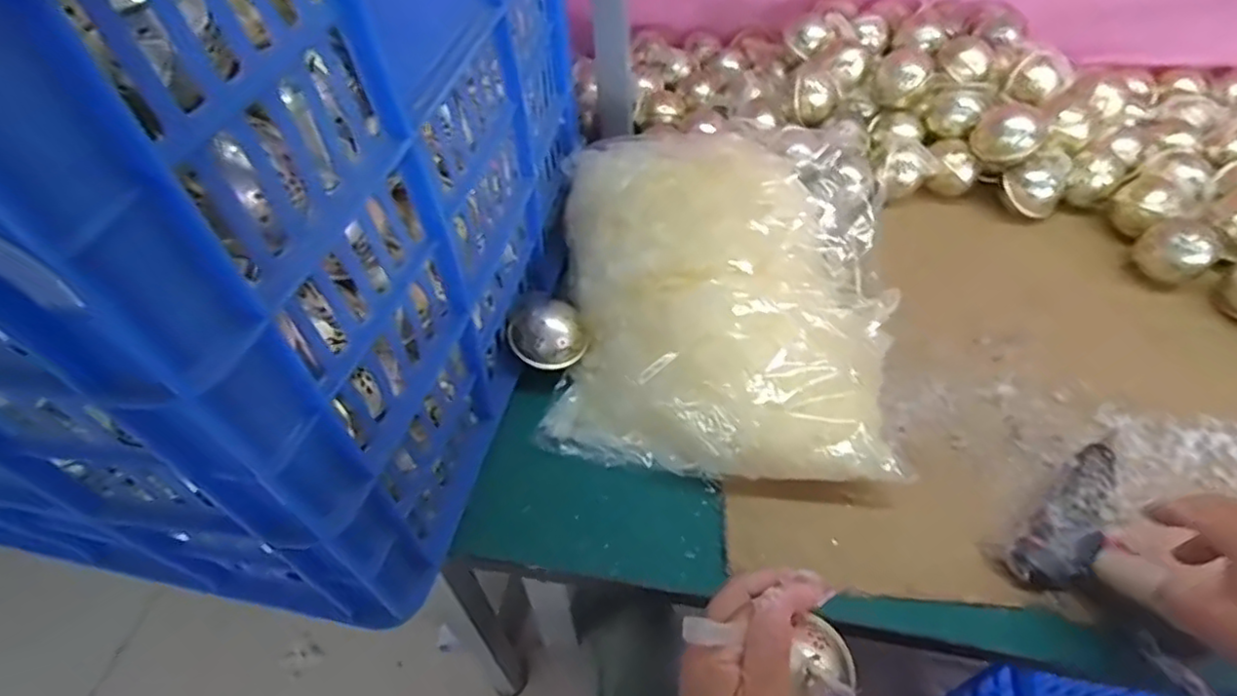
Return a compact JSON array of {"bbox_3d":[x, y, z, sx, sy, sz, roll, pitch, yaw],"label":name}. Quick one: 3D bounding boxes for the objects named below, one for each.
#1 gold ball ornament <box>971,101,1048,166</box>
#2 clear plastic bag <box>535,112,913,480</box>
[{"bbox_3d":[0.363,-0.199,0.613,0.056,0.043,0.046,25,58,22],"label":"gold ball ornament"},{"bbox_3d":[0.072,-0.044,0.501,0.247,0.119,0.273,2,52,6],"label":"clear plastic bag"}]

